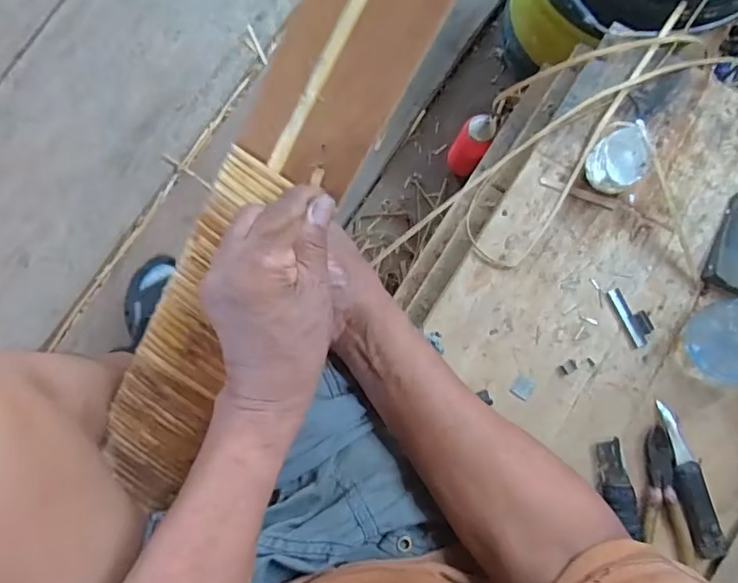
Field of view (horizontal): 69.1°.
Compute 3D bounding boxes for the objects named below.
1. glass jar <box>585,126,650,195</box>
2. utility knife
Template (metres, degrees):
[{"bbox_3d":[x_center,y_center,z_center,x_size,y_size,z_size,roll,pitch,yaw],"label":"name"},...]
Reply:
[{"bbox_3d":[0.243,-0.127,0.526,0.060,0.042,0.052,-39,86,-3],"label":"glass jar"},{"bbox_3d":[0.306,0.180,0.511,0.030,0.015,0.144,-14,85,-1],"label":"utility knife"}]

